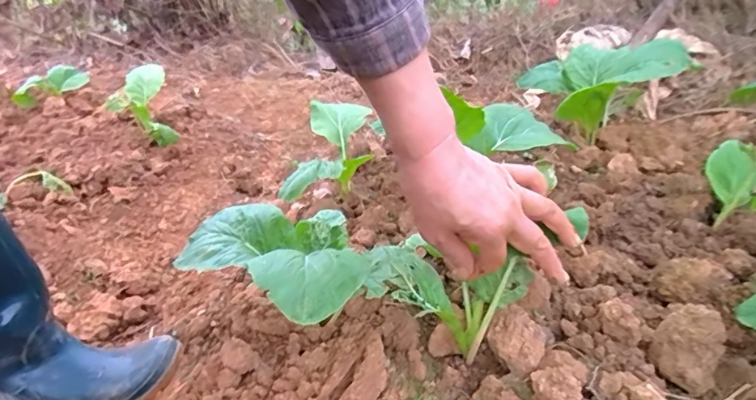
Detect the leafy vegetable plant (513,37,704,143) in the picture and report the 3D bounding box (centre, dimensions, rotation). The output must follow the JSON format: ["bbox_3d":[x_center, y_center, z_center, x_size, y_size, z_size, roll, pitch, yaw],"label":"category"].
[{"bbox_3d":[0.358,-0.184,0.796,0.117,0.158,0.216,-15,36,-21],"label":"leafy vegetable plant"}]

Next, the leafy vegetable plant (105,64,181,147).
[{"bbox_3d":[-0.512,-0.193,1.046,0.127,0.154,0.136,-16,36,-22],"label":"leafy vegetable plant"}]

